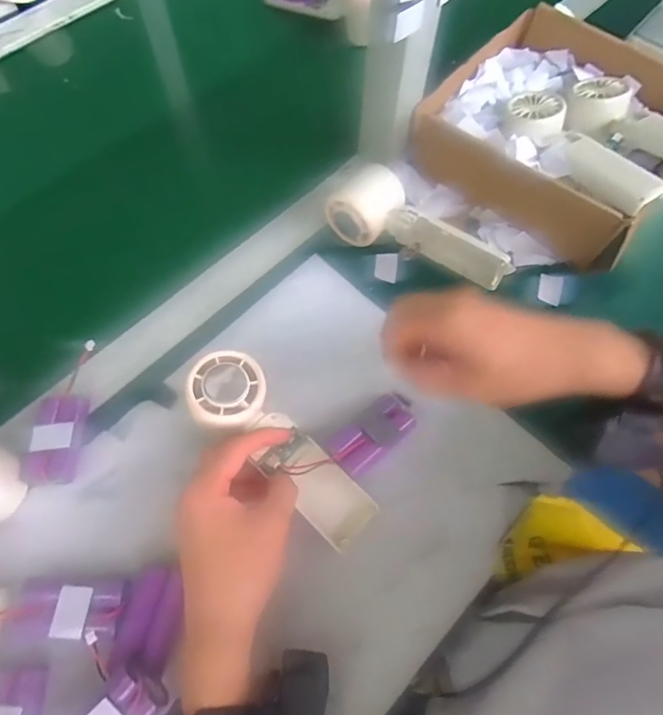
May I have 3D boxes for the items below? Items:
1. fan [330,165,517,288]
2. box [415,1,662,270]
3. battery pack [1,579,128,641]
[{"bbox_3d":[0.081,-0.117,0.436,0.170,0.055,0.060,22,71,7],"label":"fan"},{"bbox_3d":[0.219,-0.227,0.461,0.223,0.068,0.235,35,73,11],"label":"box"},{"bbox_3d":[-0.174,0.164,0.312,0.073,0.013,0.033,-1,70,-2],"label":"battery pack"}]

